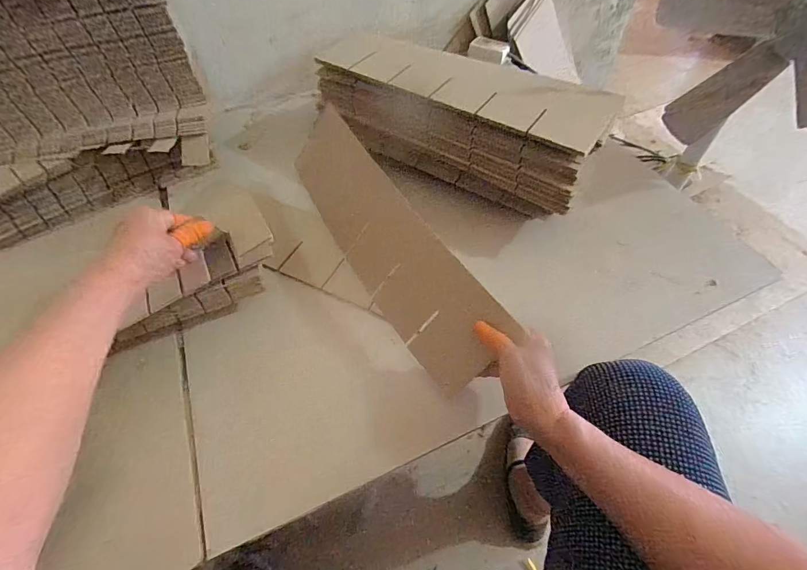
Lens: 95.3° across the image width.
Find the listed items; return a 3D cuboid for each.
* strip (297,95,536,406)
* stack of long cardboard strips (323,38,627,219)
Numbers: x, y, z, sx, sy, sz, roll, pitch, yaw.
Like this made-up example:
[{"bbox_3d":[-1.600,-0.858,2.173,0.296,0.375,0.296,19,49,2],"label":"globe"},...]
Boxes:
[{"bbox_3d":[-0.027,-0.058,0.463,0.010,0.123,0.390,-2,50,-53],"label":"strip"},{"bbox_3d":[0.073,-0.274,0.584,0.458,0.124,0.169,28,61,22],"label":"stack of long cardboard strips"}]

